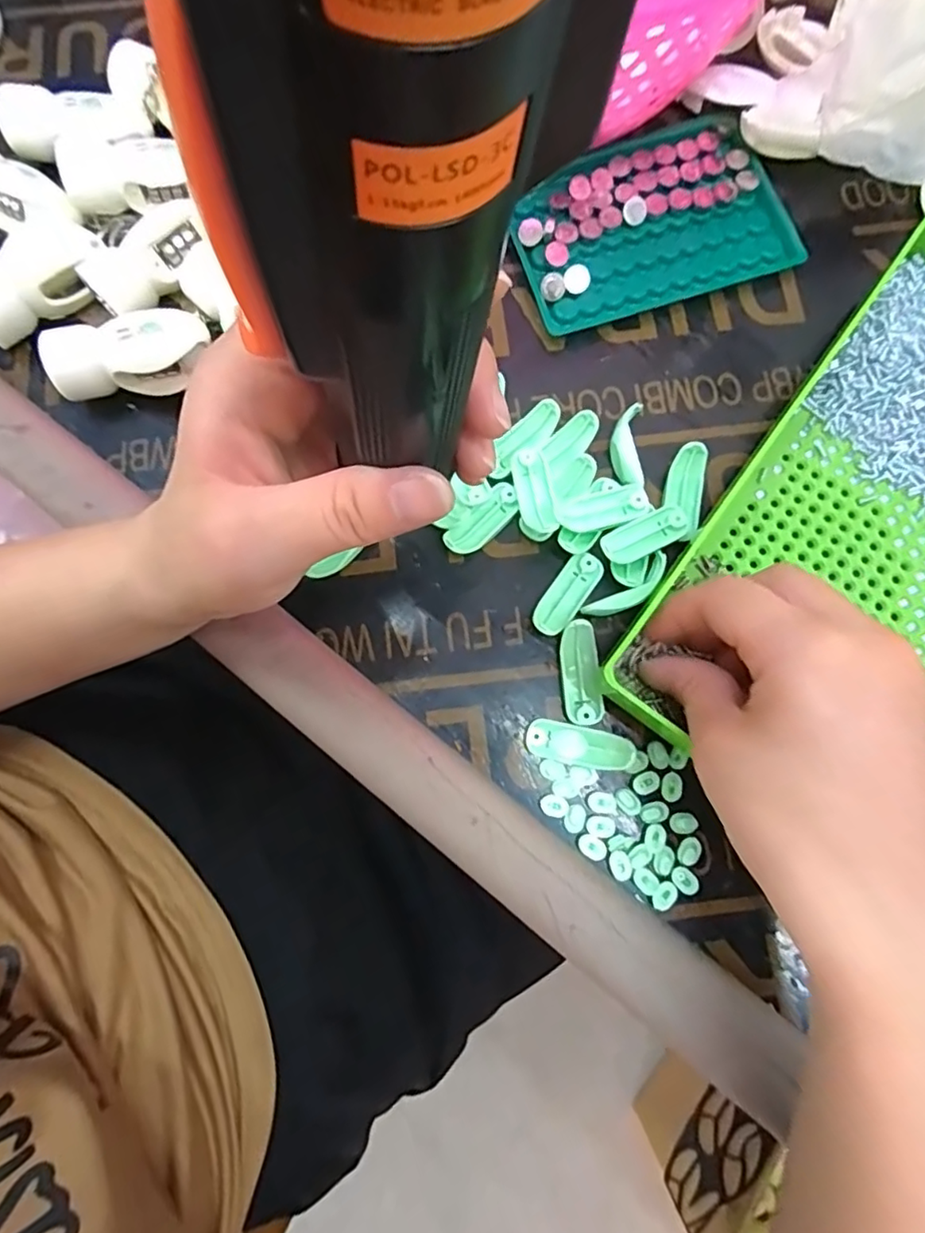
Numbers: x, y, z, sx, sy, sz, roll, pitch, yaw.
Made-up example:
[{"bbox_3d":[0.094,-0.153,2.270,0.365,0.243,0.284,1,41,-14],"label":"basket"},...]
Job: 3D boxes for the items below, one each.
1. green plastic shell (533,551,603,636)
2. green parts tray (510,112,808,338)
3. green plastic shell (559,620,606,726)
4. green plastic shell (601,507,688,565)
[{"bbox_3d":[0.045,-0.009,0.253,0.015,0.004,0.039,37,84,-9],"label":"green plastic shell"},{"bbox_3d":[0.089,-0.191,0.290,0.125,0.016,0.089,-19,78,-3],"label":"green parts tray"},{"bbox_3d":[0.048,0.023,0.243,0.015,0.006,0.041,-6,88,-1],"label":"green plastic shell"},{"bbox_3d":[0.075,-0.033,0.250,0.038,0.011,0.015,-25,78,-4],"label":"green plastic shell"}]

